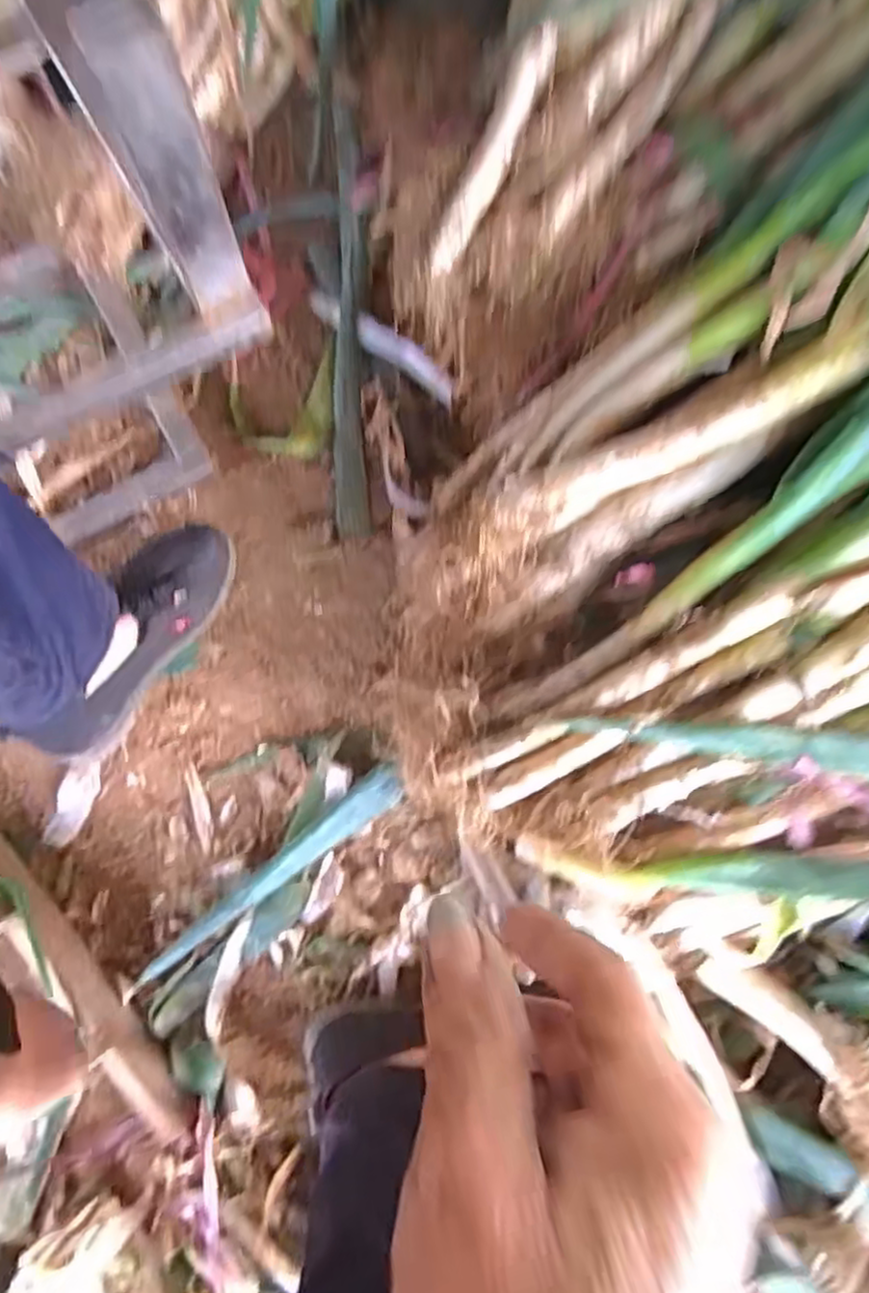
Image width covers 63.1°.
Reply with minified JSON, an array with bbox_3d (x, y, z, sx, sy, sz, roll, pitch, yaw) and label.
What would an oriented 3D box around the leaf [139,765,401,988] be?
[{"bbox_3d":[-0.132,0.187,0.585,0.256,0.022,0.029,-37,80,-7],"label":"leaf"}]

